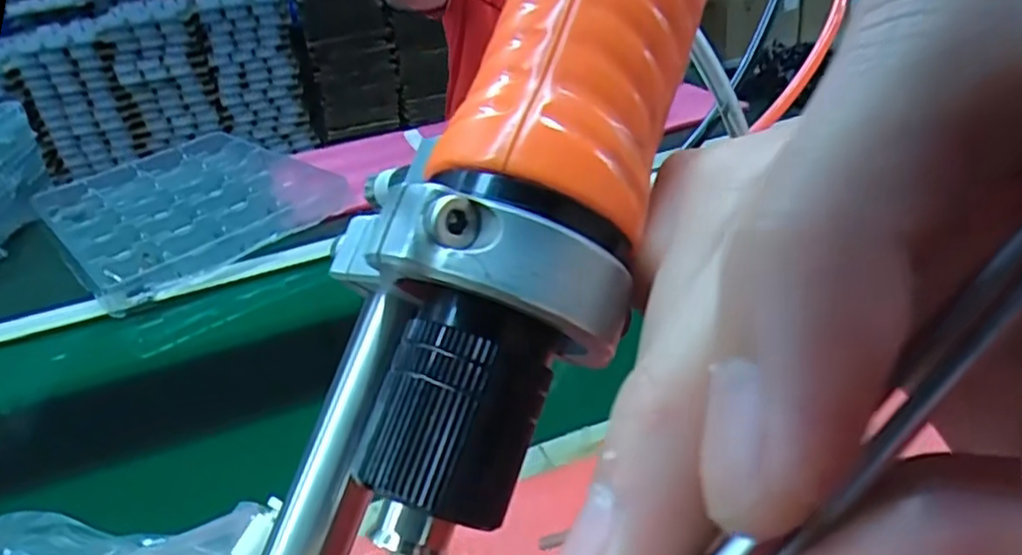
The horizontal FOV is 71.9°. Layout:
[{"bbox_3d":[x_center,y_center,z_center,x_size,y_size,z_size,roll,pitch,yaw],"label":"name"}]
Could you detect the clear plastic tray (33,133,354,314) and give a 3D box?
[{"bbox_3d":[-0.462,-0.113,0.987,0.309,0.042,0.461,-28,35,-30],"label":"clear plastic tray"}]

